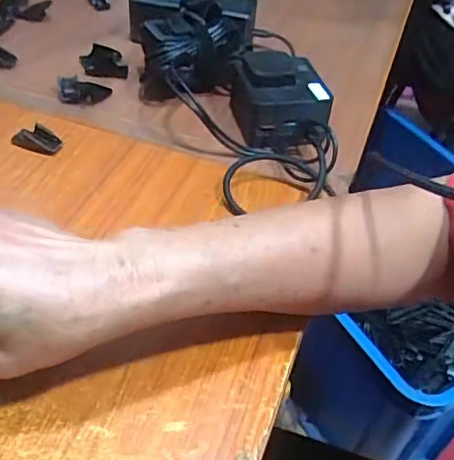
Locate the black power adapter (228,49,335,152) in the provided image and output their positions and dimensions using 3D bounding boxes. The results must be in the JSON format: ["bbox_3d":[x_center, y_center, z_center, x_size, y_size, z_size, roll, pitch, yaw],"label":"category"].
[{"bbox_3d":[0.044,-0.113,0.494,0.079,0.058,0.080,-4,46,-9],"label":"black power adapter"}]

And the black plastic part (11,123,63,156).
[{"bbox_3d":[-0.158,-0.077,0.472,0.039,0.011,0.022,20,47,14],"label":"black plastic part"}]

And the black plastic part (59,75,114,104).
[{"bbox_3d":[-0.135,-0.128,0.523,0.050,0.013,0.032,8,45,2],"label":"black plastic part"}]

